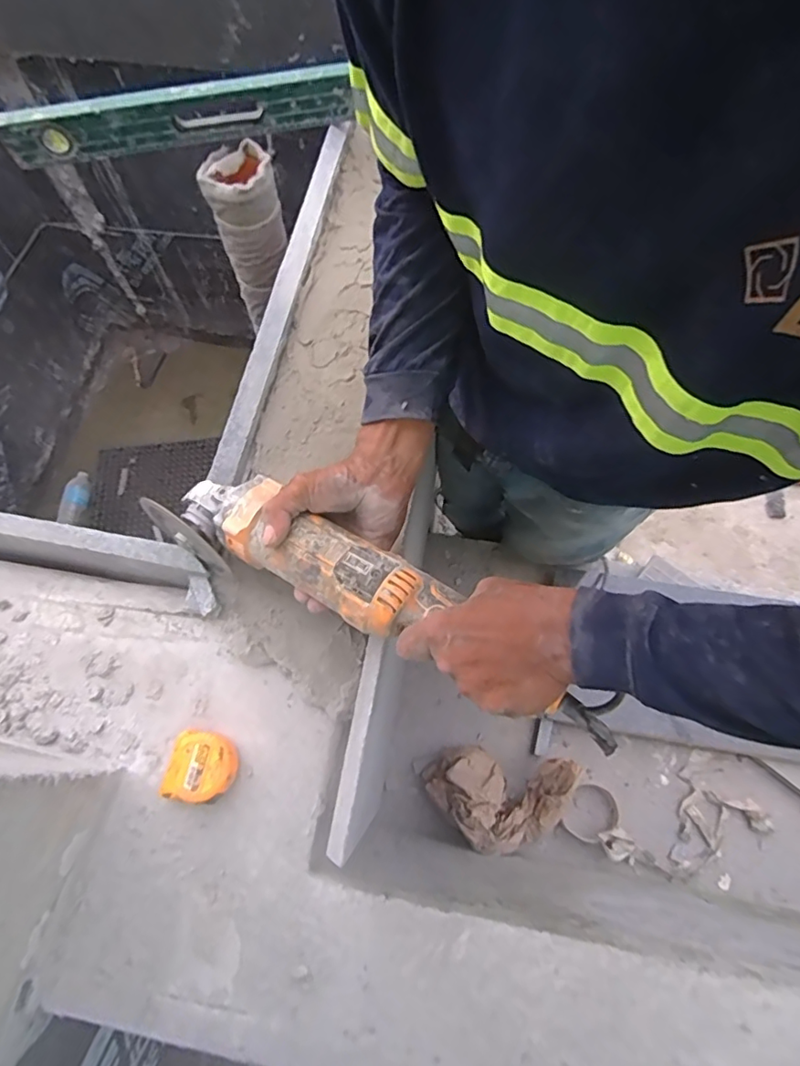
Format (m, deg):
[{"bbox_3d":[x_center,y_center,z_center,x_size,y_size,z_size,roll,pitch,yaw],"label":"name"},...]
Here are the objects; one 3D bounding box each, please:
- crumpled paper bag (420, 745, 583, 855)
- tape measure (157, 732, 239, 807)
[{"bbox_3d":[0.135,0.368,0.745,0.207,0.088,0.128,6,69,4],"label":"crumpled paper bag"},{"bbox_3d":[-0.180,0.214,0.495,0.067,0.031,0.058,9,70,5],"label":"tape measure"}]

